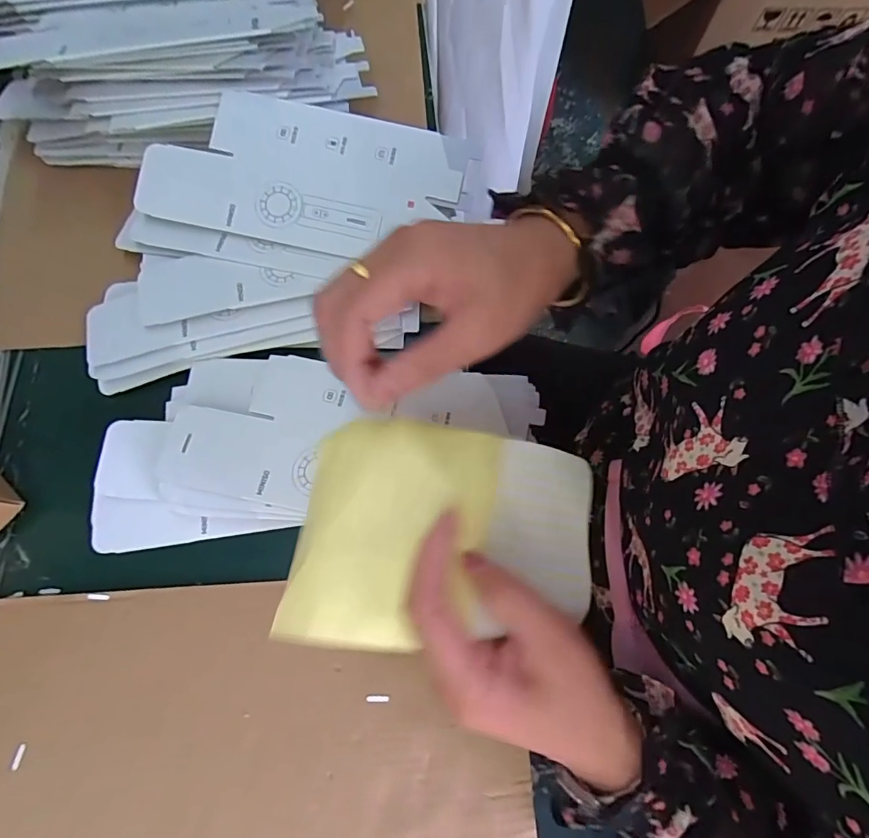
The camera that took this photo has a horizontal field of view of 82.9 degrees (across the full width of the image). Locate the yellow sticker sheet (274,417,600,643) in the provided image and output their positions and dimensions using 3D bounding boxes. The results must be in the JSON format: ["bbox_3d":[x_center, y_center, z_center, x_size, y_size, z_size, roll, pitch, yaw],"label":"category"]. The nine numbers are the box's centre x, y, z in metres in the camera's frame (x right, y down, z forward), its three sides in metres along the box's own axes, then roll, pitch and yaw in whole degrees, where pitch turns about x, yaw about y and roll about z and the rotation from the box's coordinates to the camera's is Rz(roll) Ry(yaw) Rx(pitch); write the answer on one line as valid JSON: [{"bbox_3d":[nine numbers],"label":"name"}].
[{"bbox_3d":[0.016,0.061,0.258,0.165,0.022,0.111,13,77,-21],"label":"yellow sticker sheet"}]

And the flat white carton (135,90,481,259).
[{"bbox_3d":[-0.111,-0.207,0.416,0.263,0.006,0.116,12,88,1],"label":"flat white carton"}]

